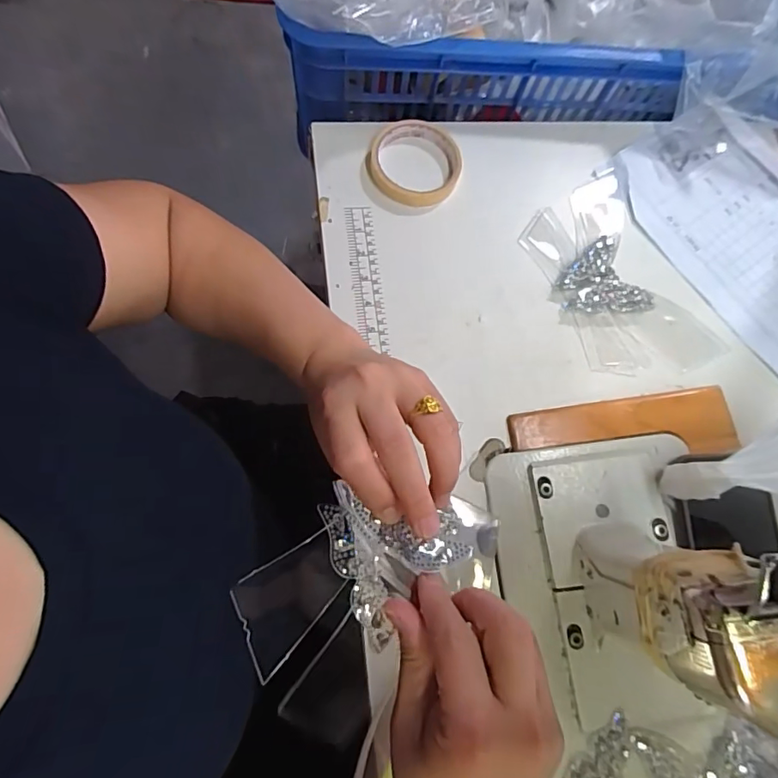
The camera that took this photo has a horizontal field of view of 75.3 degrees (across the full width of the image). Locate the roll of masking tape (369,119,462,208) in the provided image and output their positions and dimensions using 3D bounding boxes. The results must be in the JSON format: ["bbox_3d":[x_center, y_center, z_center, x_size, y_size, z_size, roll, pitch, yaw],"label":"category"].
[{"bbox_3d":[0.027,-0.226,0.501,0.089,0.021,0.092,2,74,-6],"label":"roll of masking tape"}]

